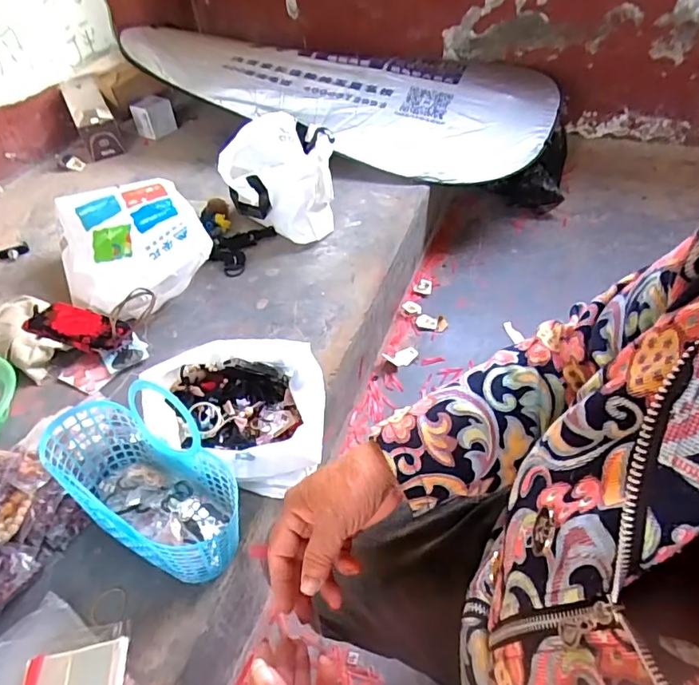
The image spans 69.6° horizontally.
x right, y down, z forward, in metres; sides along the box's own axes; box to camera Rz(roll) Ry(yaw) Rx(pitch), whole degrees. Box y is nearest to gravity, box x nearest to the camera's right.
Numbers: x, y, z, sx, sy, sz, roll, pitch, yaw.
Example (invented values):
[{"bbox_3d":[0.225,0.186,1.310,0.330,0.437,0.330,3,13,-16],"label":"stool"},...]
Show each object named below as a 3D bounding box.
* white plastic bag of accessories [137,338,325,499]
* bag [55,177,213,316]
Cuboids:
[{"bbox_3d":[-0.163,0.115,0.765,0.252,0.143,0.214,-3,46,2],"label":"white plastic bag of accessories"},{"bbox_3d":[-0.466,-0.198,1.079,0.286,0.140,0.335,-26,49,-18],"label":"bag"}]

